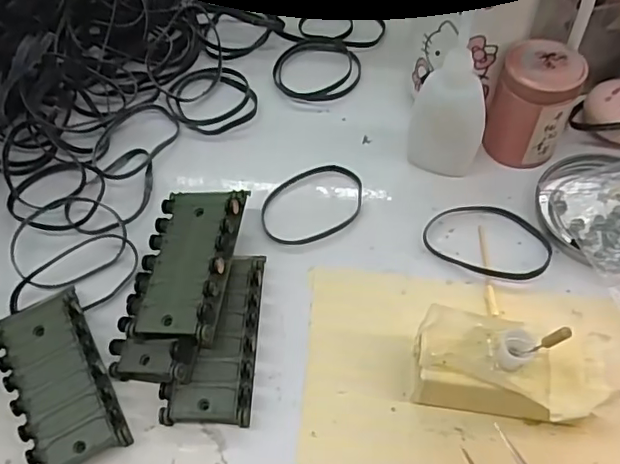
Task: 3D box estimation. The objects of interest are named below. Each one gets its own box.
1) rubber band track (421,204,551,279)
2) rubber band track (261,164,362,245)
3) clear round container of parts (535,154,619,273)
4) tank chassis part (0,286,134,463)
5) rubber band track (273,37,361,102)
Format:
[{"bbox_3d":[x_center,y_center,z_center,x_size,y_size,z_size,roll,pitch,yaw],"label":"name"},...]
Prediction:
[{"bbox_3d":[0.103,0.004,0.326,0.070,0.004,0.046,24,61,18],"label":"rubber band track"},{"bbox_3d":[0.001,-0.018,0.351,0.069,0.006,0.052,-33,61,-16],"label":"rubber band track"},{"bbox_3d":[0.173,-0.014,0.328,0.076,0.014,0.081,-2,57,3],"label":"clear round container of parts"},{"bbox_3d":[-0.125,0.074,0.284,0.044,0.018,0.089,-27,59,-13],"label":"tank chassis part"},{"bbox_3d":[0.005,-0.121,0.421,0.065,0.009,0.060,-2,54,2],"label":"rubber band track"}]

